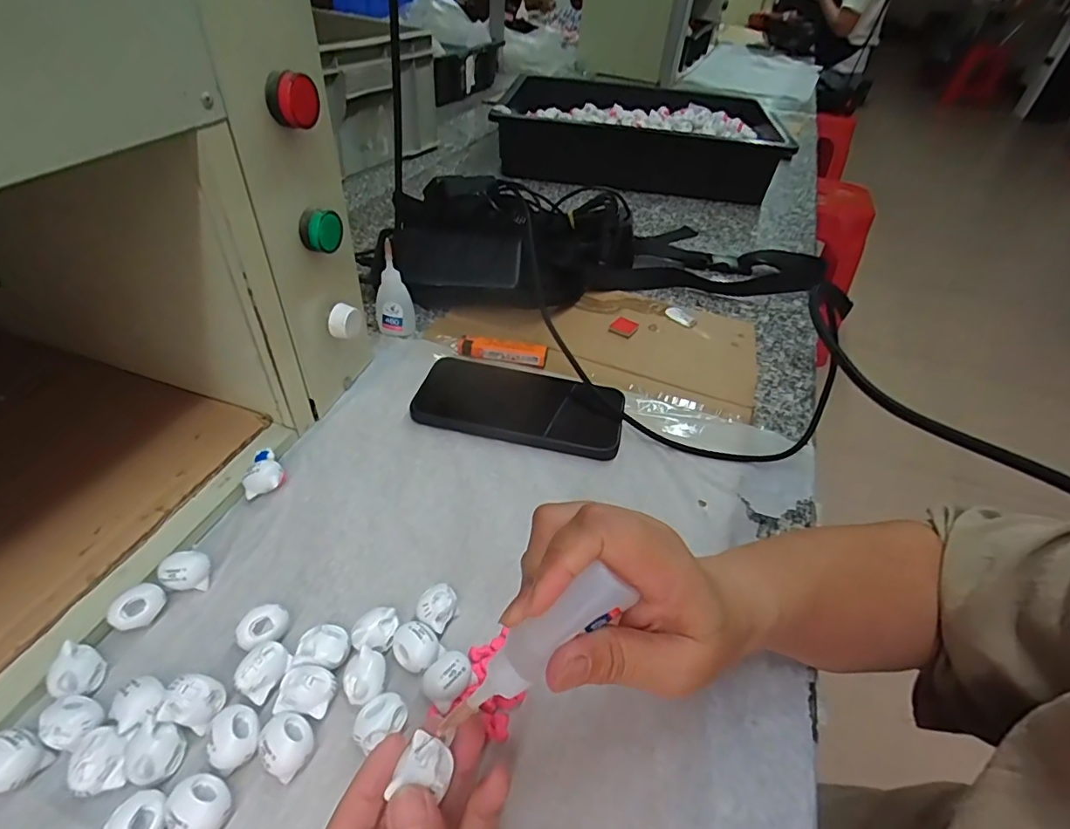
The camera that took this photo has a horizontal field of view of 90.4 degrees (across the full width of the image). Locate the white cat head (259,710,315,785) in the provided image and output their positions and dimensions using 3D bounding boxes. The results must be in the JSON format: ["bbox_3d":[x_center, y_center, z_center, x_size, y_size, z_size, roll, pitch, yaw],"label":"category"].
[{"bbox_3d":[-0.115,0.153,0.246,0.021,0.016,0.027,-22,49,-27],"label":"white cat head"}]

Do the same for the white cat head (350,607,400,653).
[{"bbox_3d":[-0.085,0.119,0.286,0.024,0.020,0.018,-9,44,-16],"label":"white cat head"}]

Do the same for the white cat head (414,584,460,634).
[{"bbox_3d":[-0.054,0.110,0.298,0.017,0.023,0.023,18,44,14],"label":"white cat head"}]

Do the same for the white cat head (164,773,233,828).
[{"bbox_3d":[-0.143,0.168,0.227,0.025,0.018,0.021,32,48,27],"label":"white cat head"}]

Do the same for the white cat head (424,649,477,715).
[{"bbox_3d":[-0.045,0.135,0.272,0.022,0.019,0.025,30,47,25],"label":"white cat head"}]

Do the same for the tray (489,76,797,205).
[{"bbox_3d":[0.171,-0.476,0.905,0.439,0.092,0.312,5,42,0],"label":"tray"}]

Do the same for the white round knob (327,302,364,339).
[{"bbox_3d":[-0.143,-0.071,0.397,0.019,0.020,0.022,16,44,11],"label":"white round knob"}]

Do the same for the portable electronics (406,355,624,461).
[{"bbox_3d":[-0.010,-0.010,0.431,0.158,0.015,0.085,11,42,6],"label":"portable electronics"}]

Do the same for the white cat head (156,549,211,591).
[{"bbox_3d":[-0.201,0.091,0.306,0.024,0.017,0.020,-30,53,-33],"label":"white cat head"}]

